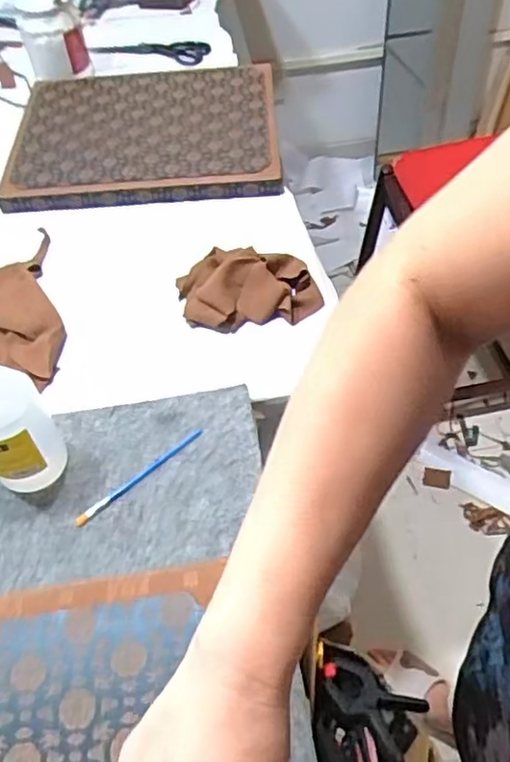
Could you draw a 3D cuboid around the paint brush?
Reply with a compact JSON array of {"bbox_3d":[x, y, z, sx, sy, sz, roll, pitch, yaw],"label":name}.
[{"bbox_3d":[-0.128,0.105,0.715,0.169,0.008,0.012,-36,59,-20],"label":"paint brush"}]

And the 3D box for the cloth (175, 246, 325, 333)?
[{"bbox_3d":[-0.013,-0.143,0.911,0.198,0.057,0.143,-8,54,-1],"label":"cloth"}]

